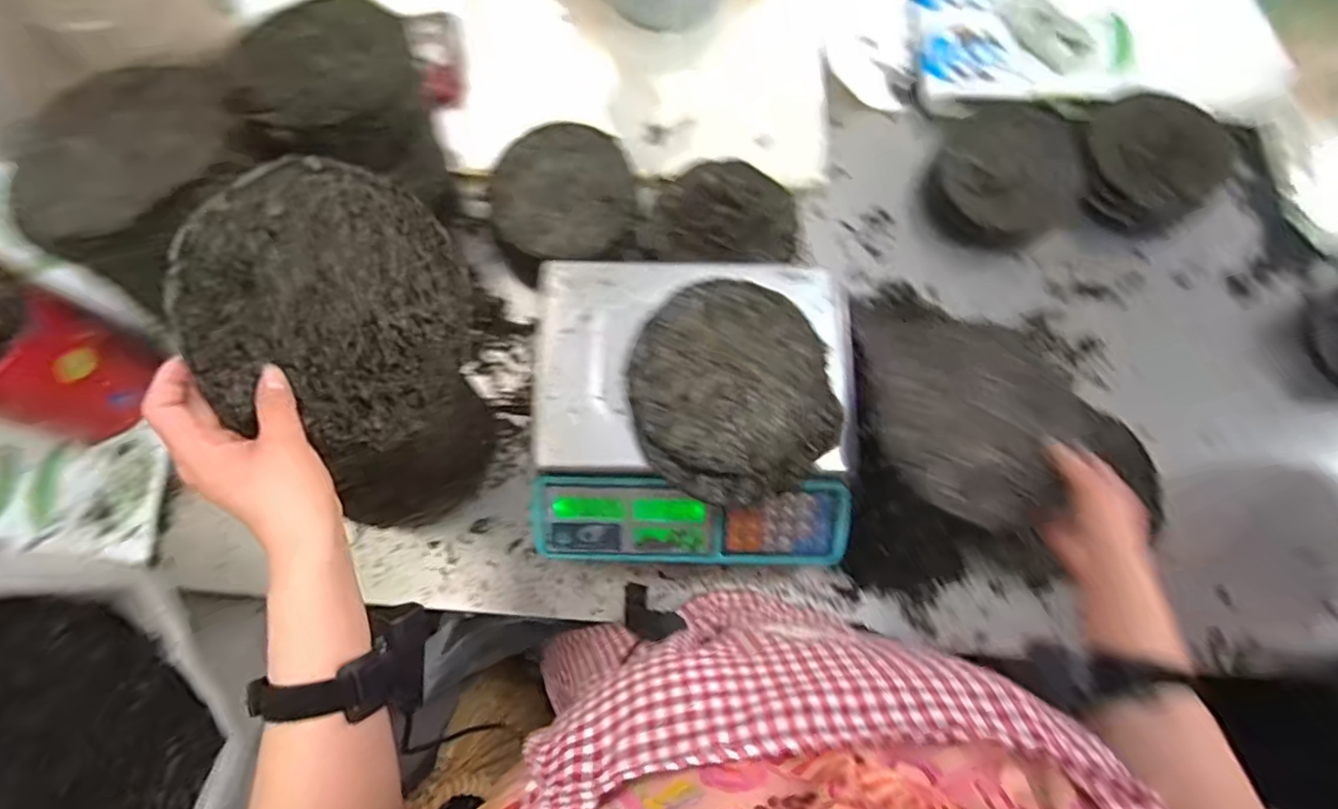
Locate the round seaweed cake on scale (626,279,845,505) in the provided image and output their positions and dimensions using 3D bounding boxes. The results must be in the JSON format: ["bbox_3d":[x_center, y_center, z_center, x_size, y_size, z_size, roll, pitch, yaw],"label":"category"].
[{"bbox_3d":[0.061,-0.017,0.595,0.194,0.028,0.213,0,72,-1],"label":"round seaweed cake on scale"}]

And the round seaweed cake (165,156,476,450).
[{"bbox_3d":[-0.225,-0.064,0.417,0.010,0.193,0.188,12,106,34],"label":"round seaweed cake"}]

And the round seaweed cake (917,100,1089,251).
[{"bbox_3d":[0.481,-0.327,0.841,0.195,0.063,0.223,42,76,11],"label":"round seaweed cake"}]

